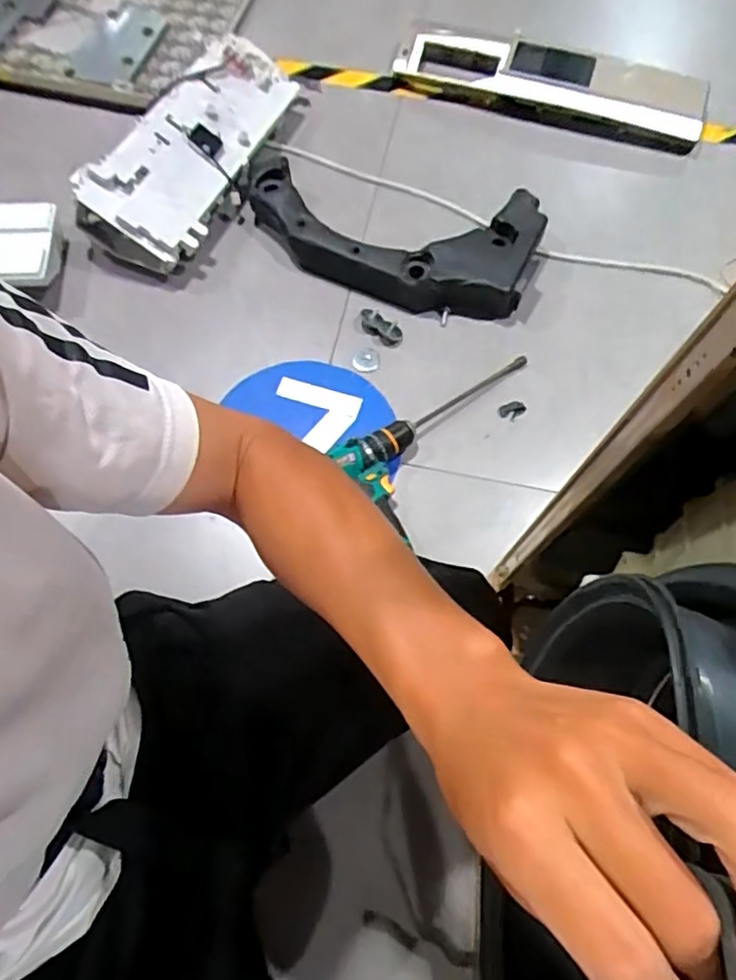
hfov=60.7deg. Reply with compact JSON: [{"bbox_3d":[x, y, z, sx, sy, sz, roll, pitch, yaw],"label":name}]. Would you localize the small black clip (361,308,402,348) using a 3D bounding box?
[{"bbox_3d":[0.022,-0.264,1.026,0.079,0.019,0.045,38,72,13],"label":"small black clip"}]

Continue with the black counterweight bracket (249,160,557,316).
[{"bbox_3d":[0.037,-0.413,1.036,0.475,0.078,0.201,8,68,2],"label":"black counterweight bracket"}]

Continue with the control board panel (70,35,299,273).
[{"bbox_3d":[-0.285,-0.579,1.058,0.200,0.092,0.445,34,70,-18],"label":"control board panel"}]

